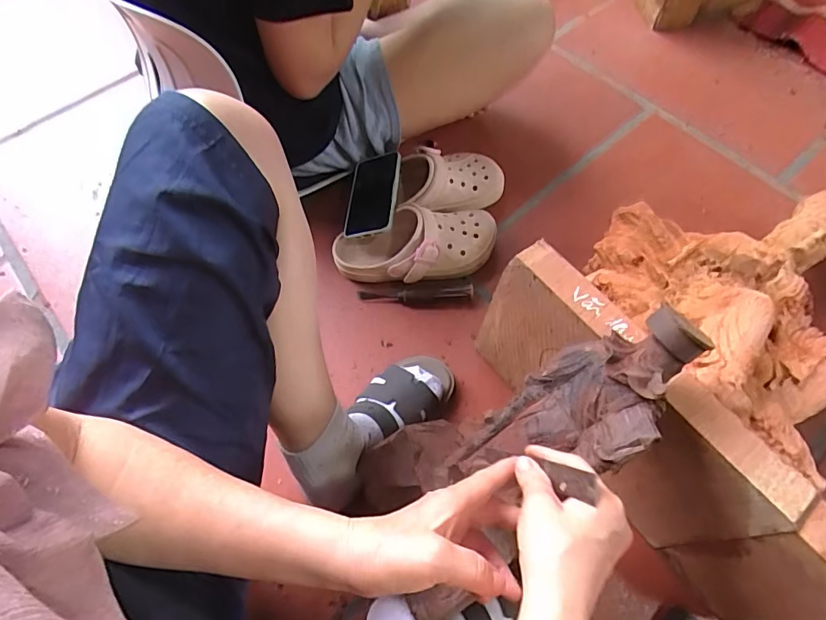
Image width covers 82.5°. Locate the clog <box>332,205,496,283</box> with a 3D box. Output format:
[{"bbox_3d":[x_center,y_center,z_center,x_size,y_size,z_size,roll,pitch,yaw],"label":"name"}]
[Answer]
[{"bbox_3d":[0.004,-0.095,0.697,0.239,0.083,0.100,-9,64,-4],"label":"clog"}]

